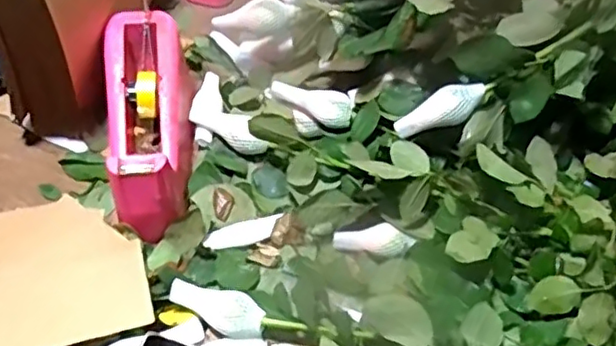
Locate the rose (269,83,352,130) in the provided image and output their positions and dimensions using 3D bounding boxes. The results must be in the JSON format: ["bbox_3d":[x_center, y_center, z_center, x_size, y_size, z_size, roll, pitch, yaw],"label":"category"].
[{"bbox_3d":[0.003,-0.065,0.630,0.079,0.031,0.030,10,58,2],"label":"rose"}]

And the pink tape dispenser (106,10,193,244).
[{"bbox_3d":[-0.149,-0.047,0.589,0.081,0.106,0.209,-4,71,-7],"label":"pink tape dispenser"}]

